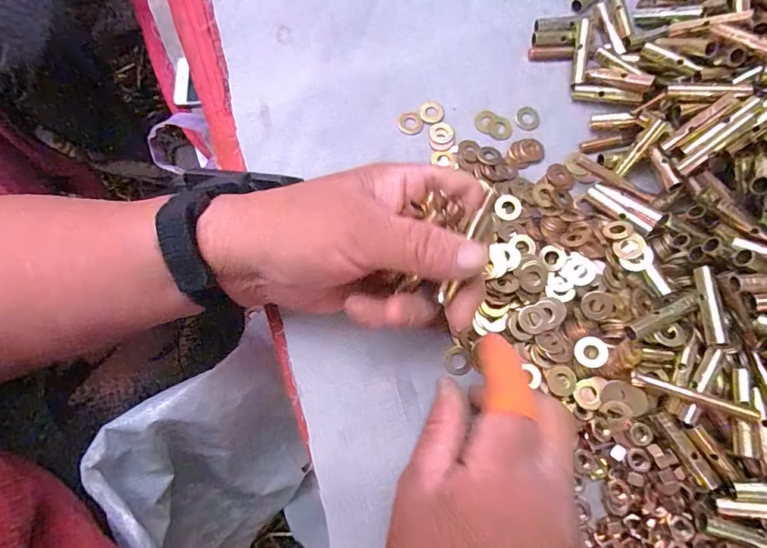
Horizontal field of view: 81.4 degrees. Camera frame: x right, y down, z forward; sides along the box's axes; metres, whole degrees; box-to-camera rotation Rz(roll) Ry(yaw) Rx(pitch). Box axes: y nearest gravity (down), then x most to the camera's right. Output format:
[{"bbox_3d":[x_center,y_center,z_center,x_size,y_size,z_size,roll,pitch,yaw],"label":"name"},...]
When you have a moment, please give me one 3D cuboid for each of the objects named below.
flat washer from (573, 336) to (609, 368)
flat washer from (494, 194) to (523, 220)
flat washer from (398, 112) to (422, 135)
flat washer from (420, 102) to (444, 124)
[{"bbox_3d":[0.115,0.043,0.247,0.017,0.004,0.017,-4,71,12],"label":"flat washer"},{"bbox_3d":[0.080,-0.042,0.285,0.018,0.005,0.017,0,85,1],"label":"flat washer"},{"bbox_3d":[0.018,-0.102,0.301,0.016,0.004,0.015,-14,75,-3],"label":"flat washer"},{"bbox_3d":[0.033,-0.109,0.302,0.015,0.004,0.016,0,75,1],"label":"flat washer"}]

